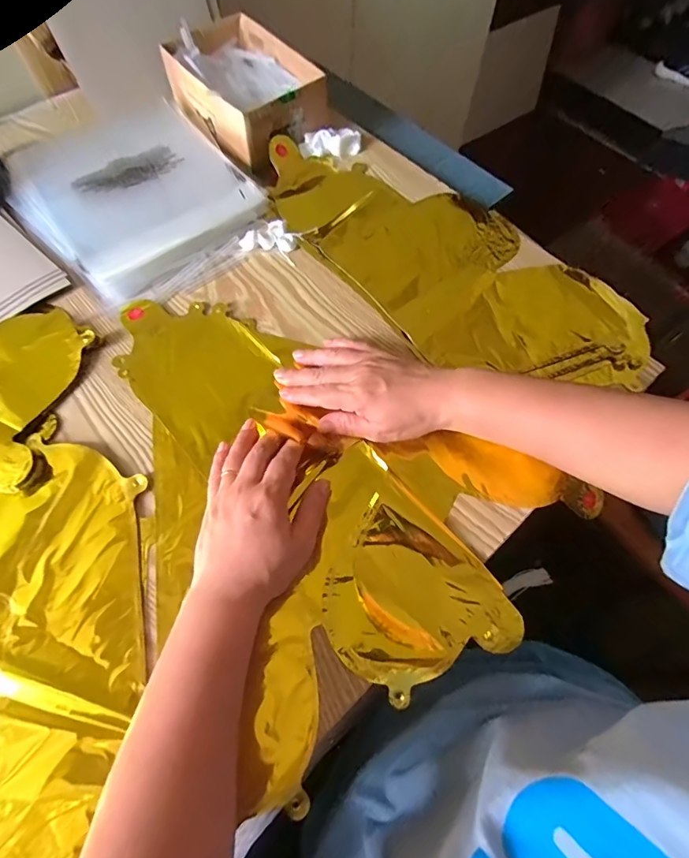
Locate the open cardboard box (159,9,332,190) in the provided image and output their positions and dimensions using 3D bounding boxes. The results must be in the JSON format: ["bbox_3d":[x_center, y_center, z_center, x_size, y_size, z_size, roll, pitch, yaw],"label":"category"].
[{"bbox_3d":[-0.125,-0.424,0.563,0.138,0.069,0.215,-38,71,-17],"label":"open cardboard box"}]

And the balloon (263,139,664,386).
[{"bbox_3d":[0.106,-0.190,0.490,0.198,0.010,0.455,-38,71,-17],"label":"balloon"}]

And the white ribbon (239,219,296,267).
[{"bbox_3d":[-0.081,-0.211,0.497,0.060,0.016,0.040,17,66,7],"label":"white ribbon"}]

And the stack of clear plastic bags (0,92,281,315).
[{"bbox_3d":[-0.250,-0.281,0.526,0.228,0.023,0.309,-38,71,-17],"label":"stack of clear plastic bags"}]

